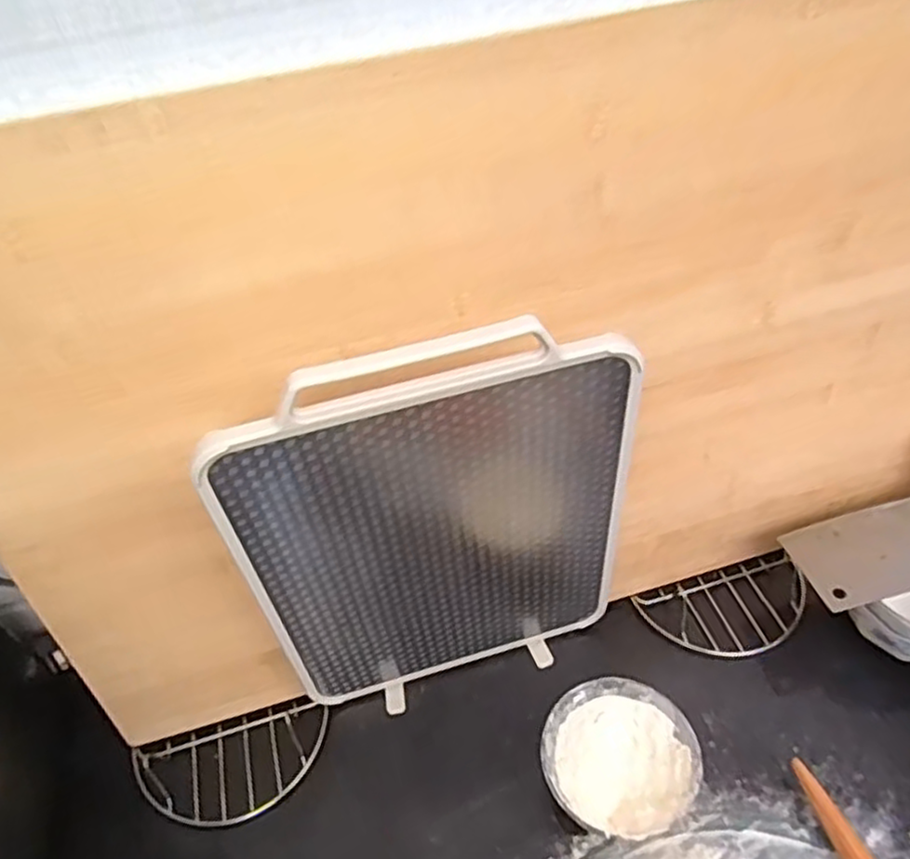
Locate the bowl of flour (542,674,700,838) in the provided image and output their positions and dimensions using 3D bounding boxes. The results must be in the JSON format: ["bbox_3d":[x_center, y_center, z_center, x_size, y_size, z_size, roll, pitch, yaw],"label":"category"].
[{"bbox_3d":[0.133,0.272,0.565,0.117,0.050,0.114,-3,45,3],"label":"bowl of flour"}]

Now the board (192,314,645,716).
[{"bbox_3d":[-0.005,0.088,0.525,0.280,0.382,0.018,-15,46,-9],"label":"board"}]

